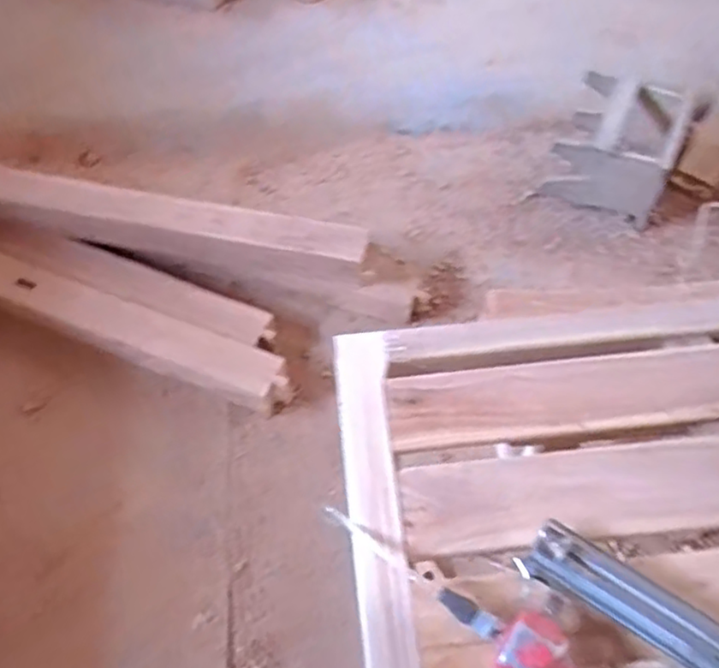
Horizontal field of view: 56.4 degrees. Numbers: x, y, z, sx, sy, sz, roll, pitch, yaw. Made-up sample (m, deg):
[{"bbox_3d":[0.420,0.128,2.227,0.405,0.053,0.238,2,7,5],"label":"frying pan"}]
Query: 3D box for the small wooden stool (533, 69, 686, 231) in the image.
[{"bbox_3d":[0.700,-0.517,1.792,0.315,0.192,0.432,24,61,14],"label":"small wooden stool"}]

